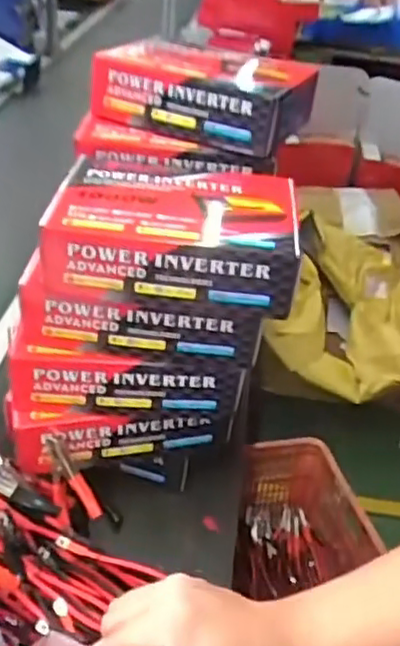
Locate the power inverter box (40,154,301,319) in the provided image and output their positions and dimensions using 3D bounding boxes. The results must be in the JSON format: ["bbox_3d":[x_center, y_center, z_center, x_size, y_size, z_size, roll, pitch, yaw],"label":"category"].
[{"bbox_3d":[-0.030,-0.109,0.754,0.274,0.082,0.213,8,37,2],"label":"power inverter box"}]

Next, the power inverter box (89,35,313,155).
[{"bbox_3d":[0.006,-0.335,0.938,0.266,0.092,0.191,23,39,20],"label":"power inverter box"}]

